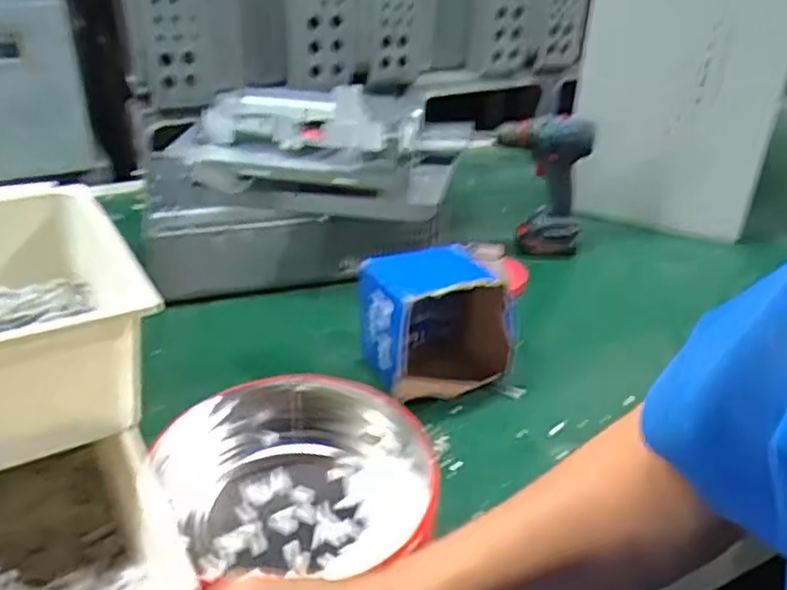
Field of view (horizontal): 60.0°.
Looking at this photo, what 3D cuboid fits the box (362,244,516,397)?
[{"bbox_3d":[0.047,0.031,0.767,0.148,0.145,0.113,-9,30,-19],"label":"box"}]

